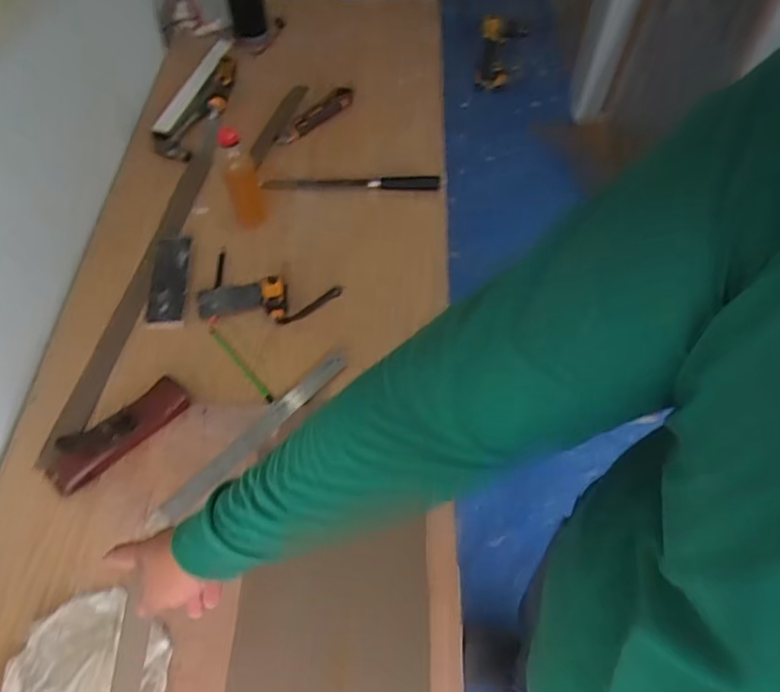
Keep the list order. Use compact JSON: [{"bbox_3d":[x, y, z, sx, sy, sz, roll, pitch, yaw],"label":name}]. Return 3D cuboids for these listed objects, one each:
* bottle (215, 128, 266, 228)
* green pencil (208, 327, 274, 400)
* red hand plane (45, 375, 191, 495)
[{"bbox_3d":[-0.235,-0.263,0.951,0.055,0.186,0.044,-16,59,-10],"label":"bottle"},{"bbox_3d":[-0.220,0.028,0.873,0.010,0.008,0.159,-37,65,-21],"label":"green pencil"},{"bbox_3d":[-0.356,0.113,0.773,0.193,0.063,0.056,-39,66,-22],"label":"red hand plane"}]

